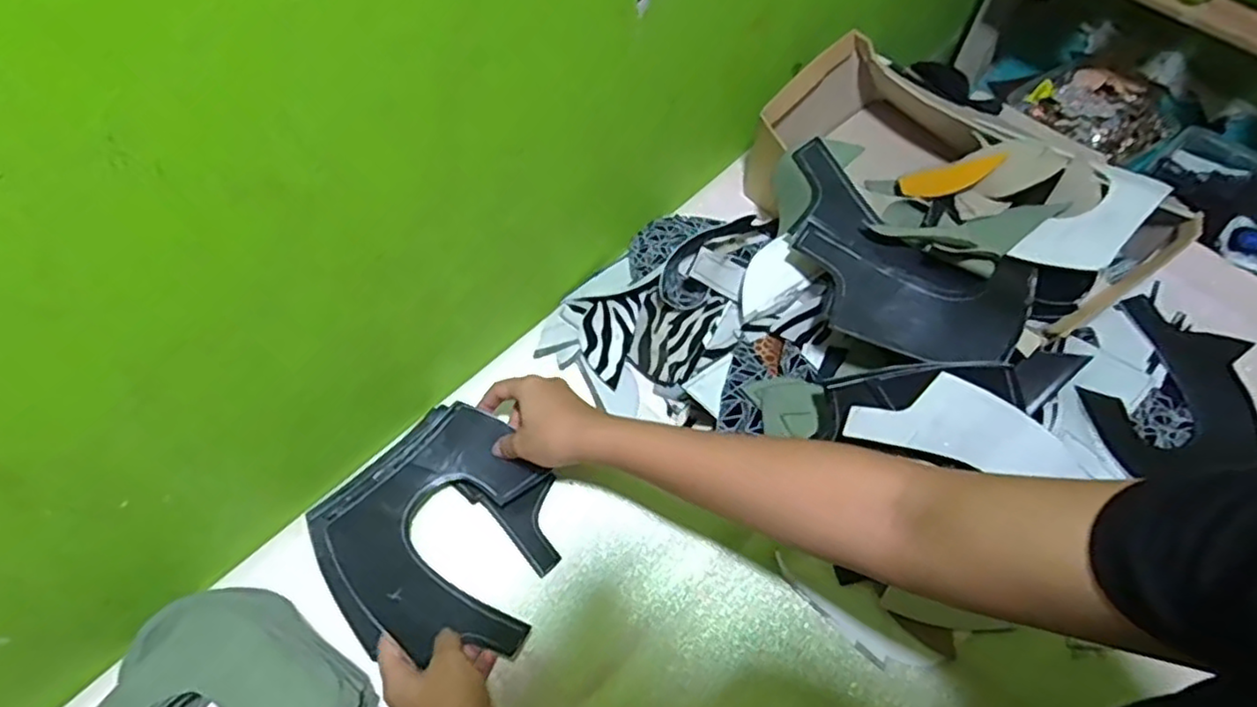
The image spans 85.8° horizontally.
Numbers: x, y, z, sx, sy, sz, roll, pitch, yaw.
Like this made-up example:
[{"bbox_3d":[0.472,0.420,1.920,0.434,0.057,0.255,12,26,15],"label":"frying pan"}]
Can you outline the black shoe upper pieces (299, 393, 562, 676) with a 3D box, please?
[{"bbox_3d":[-0.145,0.143,0.531,0.196,0.056,0.180,38,68,18],"label":"black shoe upper pieces"}]

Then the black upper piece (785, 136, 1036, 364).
[{"bbox_3d":[0.215,-0.074,0.551,0.216,0.032,0.147,26,65,13],"label":"black upper piece"}]

